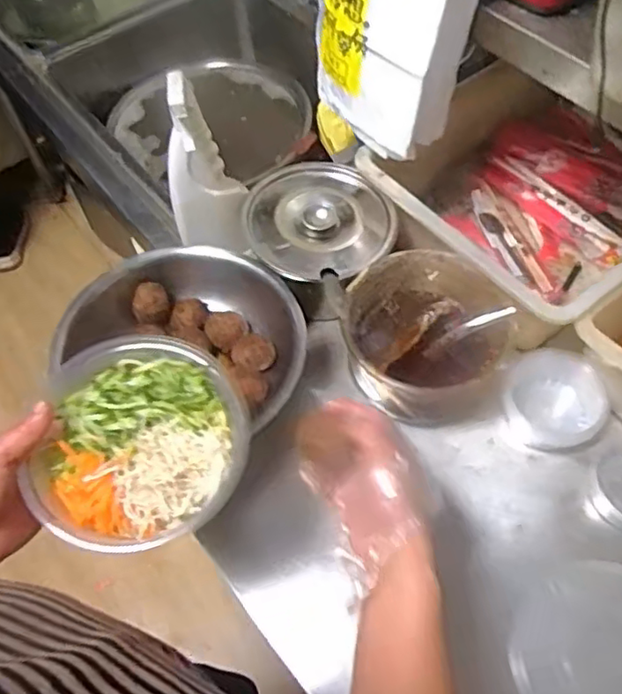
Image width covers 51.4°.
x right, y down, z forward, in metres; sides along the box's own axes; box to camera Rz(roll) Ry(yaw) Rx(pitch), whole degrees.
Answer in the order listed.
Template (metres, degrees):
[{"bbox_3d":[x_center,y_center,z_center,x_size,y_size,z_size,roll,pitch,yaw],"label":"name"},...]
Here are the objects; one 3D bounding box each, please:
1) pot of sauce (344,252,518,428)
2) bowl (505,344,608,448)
[{"bbox_3d":[0.125,-0.008,0.708,0.168,0.098,0.165,-1,58,2],"label":"pot of sauce"},{"bbox_3d":[0.254,0.055,0.683,0.105,0.075,0.081,10,59,8],"label":"bowl"}]

